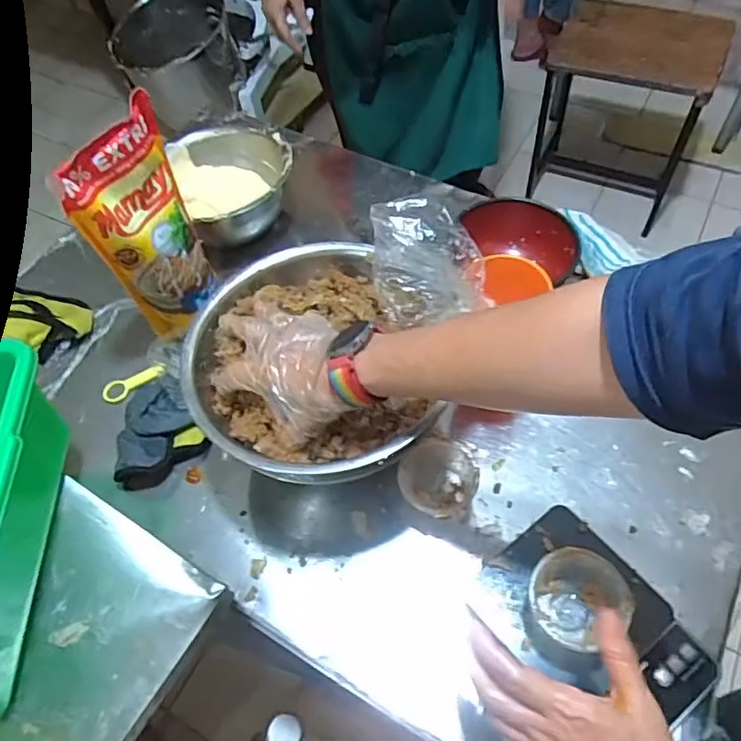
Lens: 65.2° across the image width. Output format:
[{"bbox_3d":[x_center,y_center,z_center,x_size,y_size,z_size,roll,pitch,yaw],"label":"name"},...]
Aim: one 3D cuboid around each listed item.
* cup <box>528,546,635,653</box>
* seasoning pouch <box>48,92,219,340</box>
[{"bbox_3d":[0.165,0.183,0.468,0.072,0.054,0.064,26,64,17],"label":"cup"},{"bbox_3d":[-0.222,-0.147,0.598,0.061,0.205,0.119,12,61,10],"label":"seasoning pouch"}]

